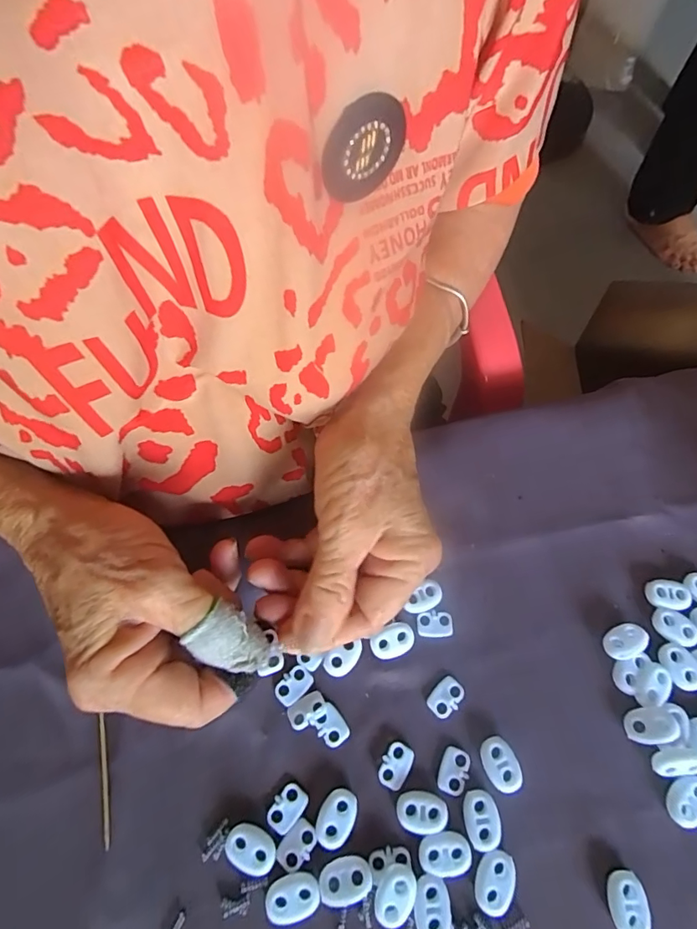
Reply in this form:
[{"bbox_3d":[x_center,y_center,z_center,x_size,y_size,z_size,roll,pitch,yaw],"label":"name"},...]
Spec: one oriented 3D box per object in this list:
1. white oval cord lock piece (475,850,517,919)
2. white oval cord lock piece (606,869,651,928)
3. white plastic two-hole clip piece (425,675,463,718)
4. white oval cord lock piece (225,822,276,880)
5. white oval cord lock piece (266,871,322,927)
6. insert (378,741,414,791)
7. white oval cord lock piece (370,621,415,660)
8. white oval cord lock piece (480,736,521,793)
[{"bbox_3d":[0.063,0.178,0.203,0.015,0.004,0.022,15,66,5],"label":"white oval cord lock piece"},{"bbox_3d":[0.117,0.185,0.202,0.015,0.005,0.022,-3,66,-3],"label":"white oval cord lock piece"},{"bbox_3d":[0.048,0.115,0.236,0.013,0.004,0.018,42,71,16],"label":"white plastic two-hole clip piece"},{"bbox_3d":[-0.043,0.168,0.209,0.022,0.005,0.016,23,67,9],"label":"white oval cord lock piece"},{"bbox_3d":[-0.024,0.182,0.201,0.022,0.004,0.016,-19,68,-10],"label":"white oval cord lock piece"},{"bbox_3d":[0.022,0.141,0.224,0.013,0.004,0.019,33,69,12],"label":"insert"},{"bbox_3d":[0.022,0.091,0.246,0.022,0.007,0.015,-24,69,-12],"label":"white oval cord lock piece"},{"bbox_3d":[0.070,0.140,0.223,0.015,0.005,0.022,-19,68,-9],"label":"white oval cord lock piece"}]

